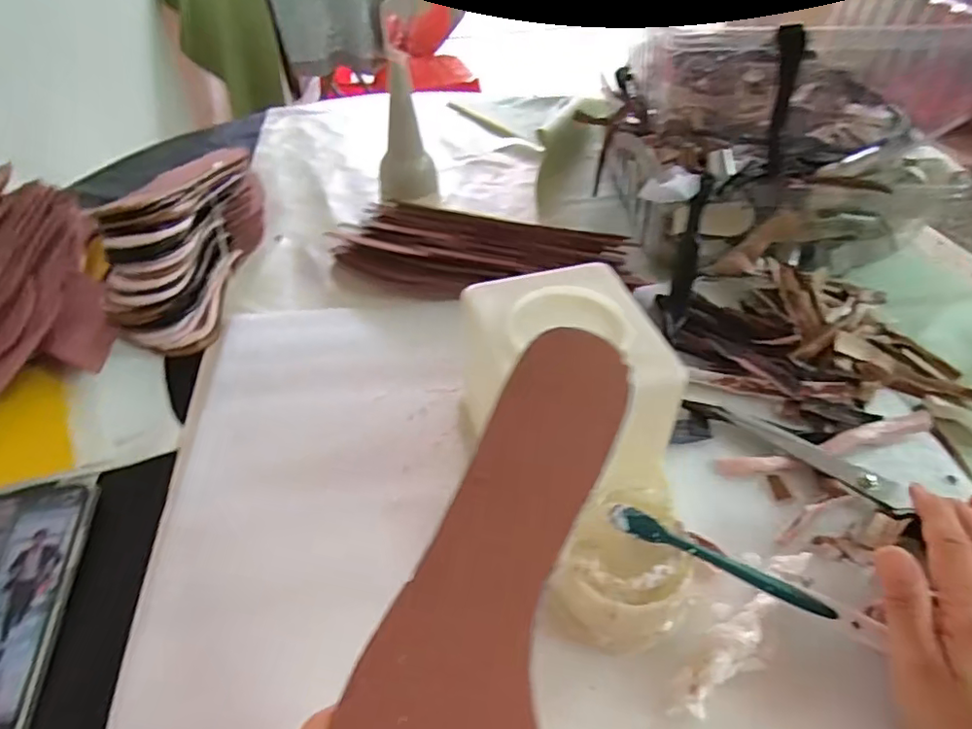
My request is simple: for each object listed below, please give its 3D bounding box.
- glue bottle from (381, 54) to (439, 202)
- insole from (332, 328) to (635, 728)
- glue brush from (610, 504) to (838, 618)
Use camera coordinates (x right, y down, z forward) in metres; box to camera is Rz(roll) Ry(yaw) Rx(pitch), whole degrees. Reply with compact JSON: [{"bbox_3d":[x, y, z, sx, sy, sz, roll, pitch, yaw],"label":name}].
[{"bbox_3d":[-0.090,-0.255,0.644,0.066,0.128,0.061,-6,45,-5],"label":"glue bottle"},{"bbox_3d":[-0.006,0.108,0.231,0.077,0.009,0.262,14,76,6],"label":"insole"},{"bbox_3d":[0.123,0.104,0.306,0.124,0.007,0.012,25,50,0],"label":"glue brush"}]

